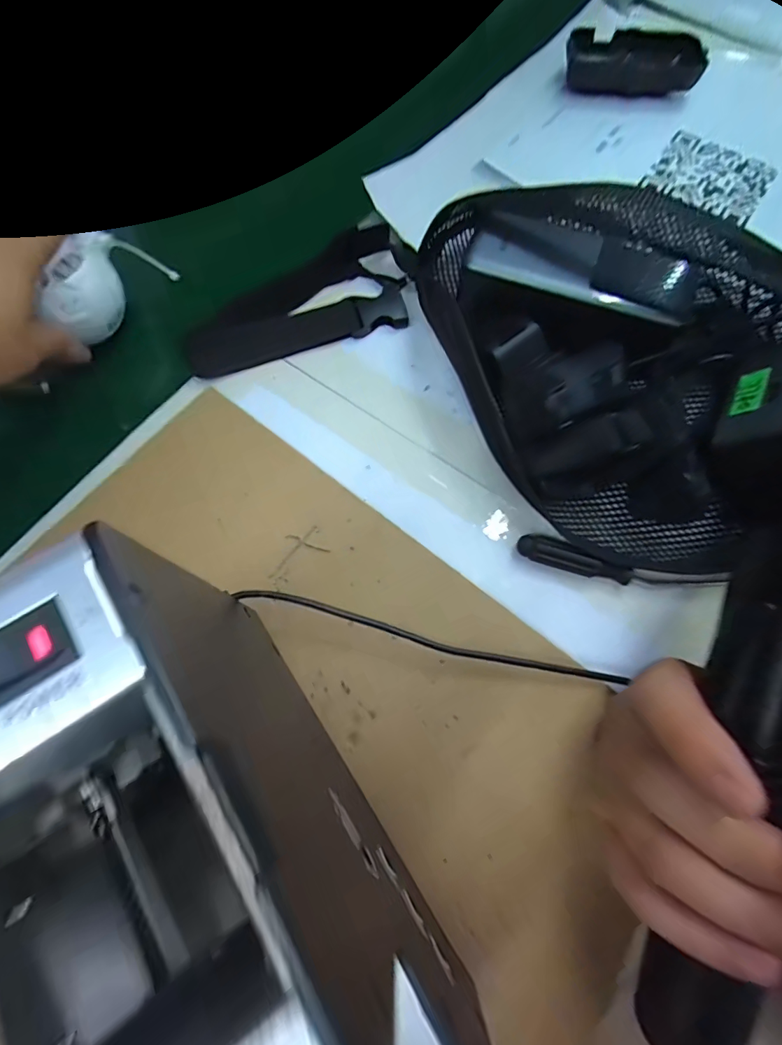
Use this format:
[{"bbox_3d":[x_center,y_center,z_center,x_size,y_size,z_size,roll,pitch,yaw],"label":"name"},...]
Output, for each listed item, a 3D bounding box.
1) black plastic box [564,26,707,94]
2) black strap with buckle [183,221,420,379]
[{"bbox_3d":[0.206,-0.393,0.384,0.109,0.026,0.046,11,70,5],"label":"black plastic box"},{"bbox_3d":[-0.060,-0.148,0.301,0.161,0.022,0.075,-23,70,-6],"label":"black strap with buckle"}]

